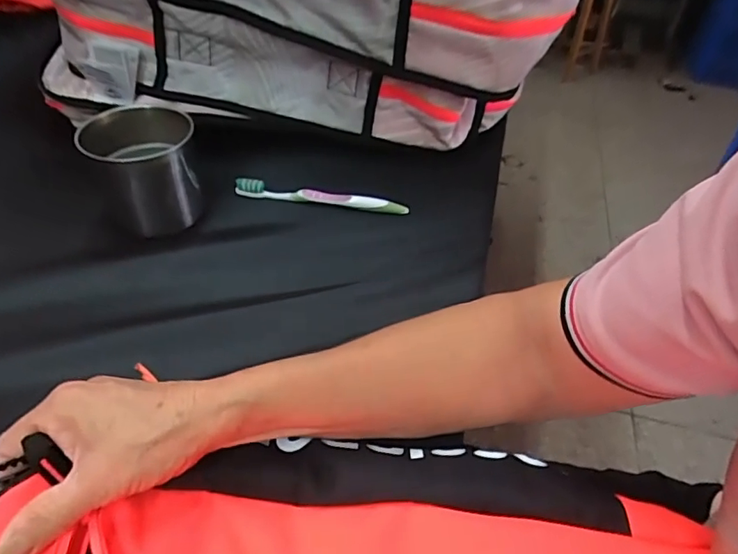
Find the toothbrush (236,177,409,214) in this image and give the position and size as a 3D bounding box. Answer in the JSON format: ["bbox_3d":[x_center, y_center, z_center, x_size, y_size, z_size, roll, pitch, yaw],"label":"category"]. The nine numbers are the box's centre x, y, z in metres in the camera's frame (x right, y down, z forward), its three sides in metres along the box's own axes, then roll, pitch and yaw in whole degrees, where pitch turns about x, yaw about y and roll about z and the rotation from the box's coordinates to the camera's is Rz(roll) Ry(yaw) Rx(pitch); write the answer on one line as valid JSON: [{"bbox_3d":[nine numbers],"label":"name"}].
[{"bbox_3d":[-0.051,-0.085,0.566,0.188,0.020,0.011,7,44,2],"label":"toothbrush"}]

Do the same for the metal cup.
[{"bbox_3d":[-0.221,-0.105,0.520,0.094,0.097,0.094,3,44,-2],"label":"metal cup"}]

